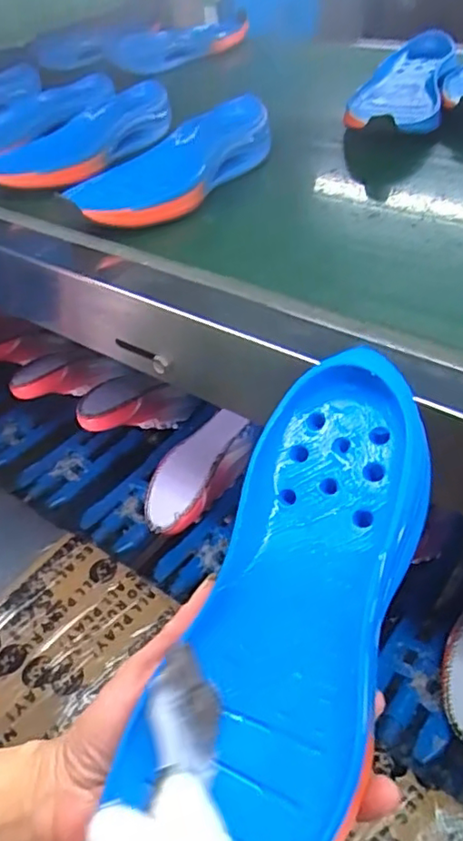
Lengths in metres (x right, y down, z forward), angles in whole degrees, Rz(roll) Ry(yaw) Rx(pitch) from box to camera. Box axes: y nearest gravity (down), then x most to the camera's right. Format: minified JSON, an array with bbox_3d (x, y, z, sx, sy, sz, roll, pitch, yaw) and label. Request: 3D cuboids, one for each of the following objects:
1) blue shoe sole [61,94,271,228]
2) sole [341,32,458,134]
[{"bbox_3d":[-0.046,-0.236,0.572,0.239,0.047,0.096,-35,48,-27],"label":"blue shoe sole"},{"bbox_3d":[0.188,-0.367,0.667,0.090,0.044,0.234,9,44,18],"label":"sole"}]

